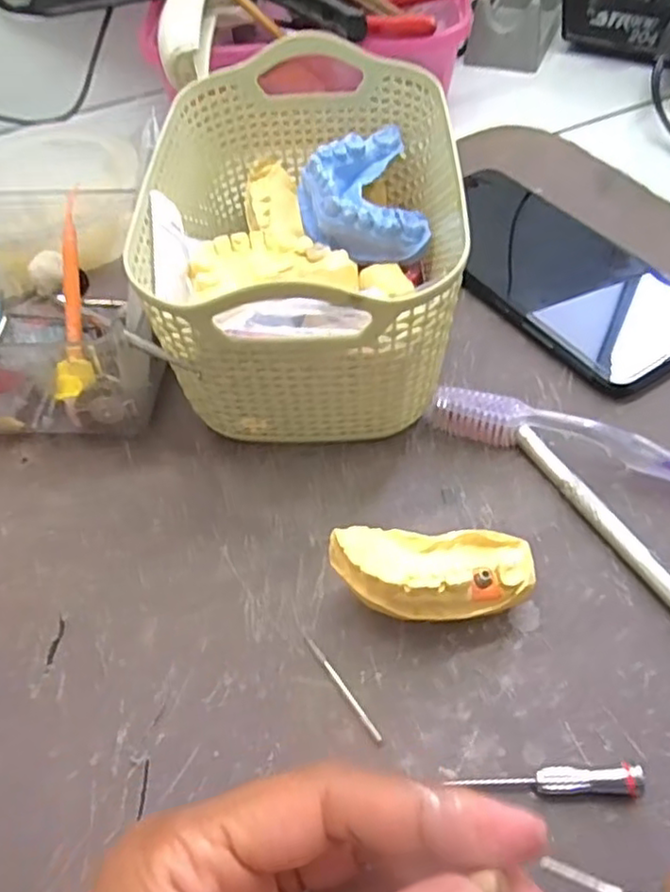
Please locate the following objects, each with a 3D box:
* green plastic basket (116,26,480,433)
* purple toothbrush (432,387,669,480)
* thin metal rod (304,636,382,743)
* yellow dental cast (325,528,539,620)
[{"bbox_3d":[-0.012,-0.085,0.286,0.114,0.084,0.171,-3,54,2],"label":"green plastic basket"},{"bbox_3d":[0.128,0.008,0.249,0.183,0.018,0.017,18,57,16],"label":"purple toothbrush"},{"bbox_3d":[0.002,0.078,0.215,0.004,0.004,0.041,-32,58,-18],"label":"thin metal rod"},{"bbox_3d":[0.032,0.044,0.222,0.064,0.030,0.029,-1,54,3],"label":"yellow dental cast"}]

